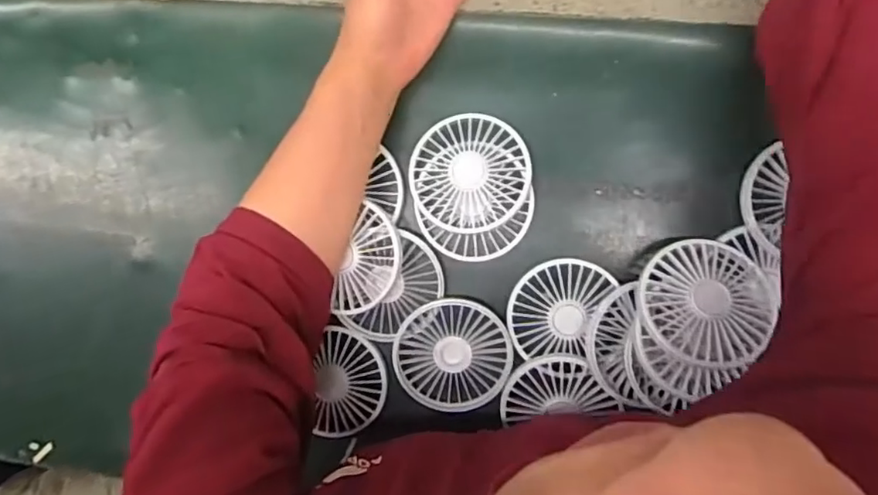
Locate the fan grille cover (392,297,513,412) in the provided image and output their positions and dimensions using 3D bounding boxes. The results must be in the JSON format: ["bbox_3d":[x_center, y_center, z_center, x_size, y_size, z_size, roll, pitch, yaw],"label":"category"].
[{"bbox_3d":[0.010,0.084,0.458,0.086,0.017,0.087,7,94,8],"label":"fan grille cover"}]

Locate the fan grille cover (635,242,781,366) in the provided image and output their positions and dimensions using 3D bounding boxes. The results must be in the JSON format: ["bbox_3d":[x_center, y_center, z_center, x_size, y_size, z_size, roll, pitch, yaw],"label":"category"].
[{"bbox_3d":[0.179,0.035,0.400,0.082,0.018,0.085,31,73,15],"label":"fan grille cover"}]

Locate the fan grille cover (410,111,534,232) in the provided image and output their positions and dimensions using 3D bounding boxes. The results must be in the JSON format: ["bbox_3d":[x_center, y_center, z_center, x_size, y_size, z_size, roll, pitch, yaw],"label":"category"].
[{"bbox_3d":[0.022,-0.055,0.437,0.086,0.015,0.085,-5,93,9],"label":"fan grille cover"}]

